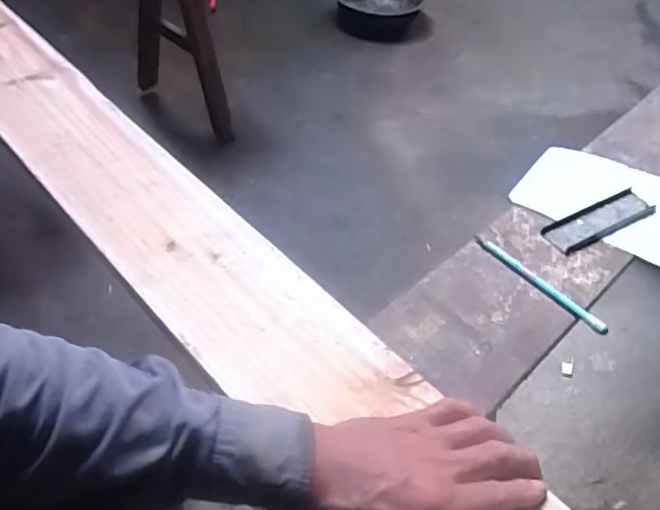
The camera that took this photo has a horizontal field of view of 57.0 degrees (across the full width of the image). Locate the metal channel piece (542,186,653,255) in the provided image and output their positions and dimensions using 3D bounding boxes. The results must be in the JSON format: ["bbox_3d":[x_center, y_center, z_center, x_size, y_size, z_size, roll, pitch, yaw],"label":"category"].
[{"bbox_3d":[0.293,-0.037,0.665,0.140,0.008,0.042,-22,47,-23],"label":"metal channel piece"}]

